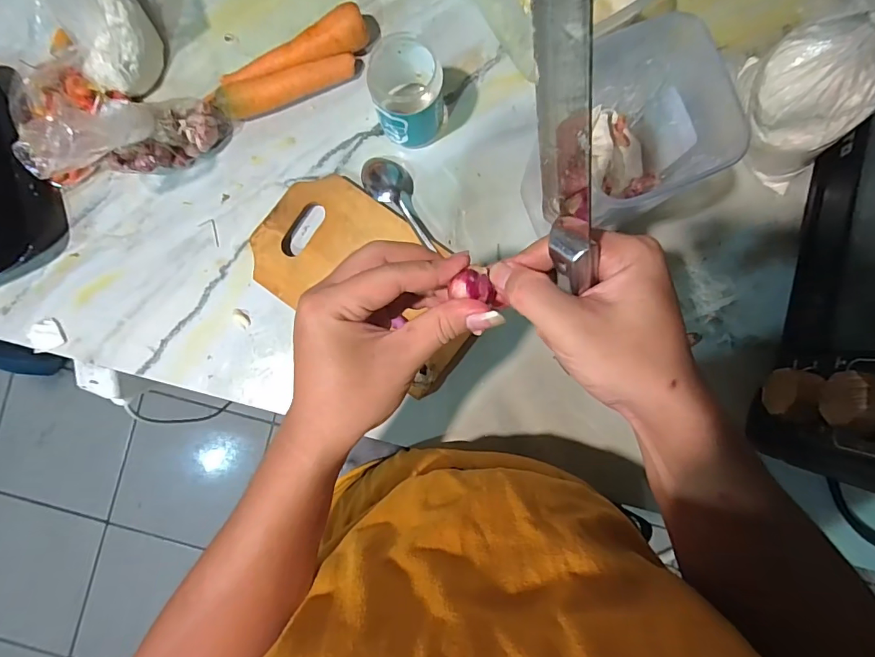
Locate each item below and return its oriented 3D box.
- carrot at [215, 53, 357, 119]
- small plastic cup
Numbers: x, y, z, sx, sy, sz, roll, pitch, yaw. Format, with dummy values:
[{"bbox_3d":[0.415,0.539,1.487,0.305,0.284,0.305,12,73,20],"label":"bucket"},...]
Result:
[{"bbox_3d":[-0.148,-0.243,0.462,0.137,0.033,0.026,-21,87,1],"label":"carrot"},{"bbox_3d":[-0.028,-0.221,0.435,0.068,0.078,0.078,0,88,2],"label":"small plastic cup"}]

